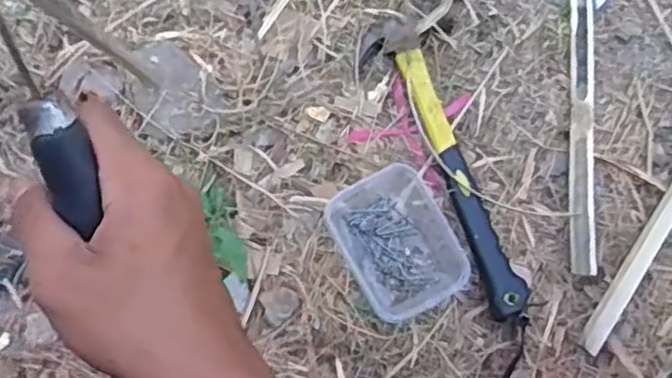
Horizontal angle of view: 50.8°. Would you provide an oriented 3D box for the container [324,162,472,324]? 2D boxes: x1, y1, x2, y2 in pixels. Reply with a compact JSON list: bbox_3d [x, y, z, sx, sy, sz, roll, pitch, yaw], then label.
[{"bbox_3d":[0.048,0.042,0.555,0.088,0.045,0.110,-30,81,-7],"label":"container"}]

